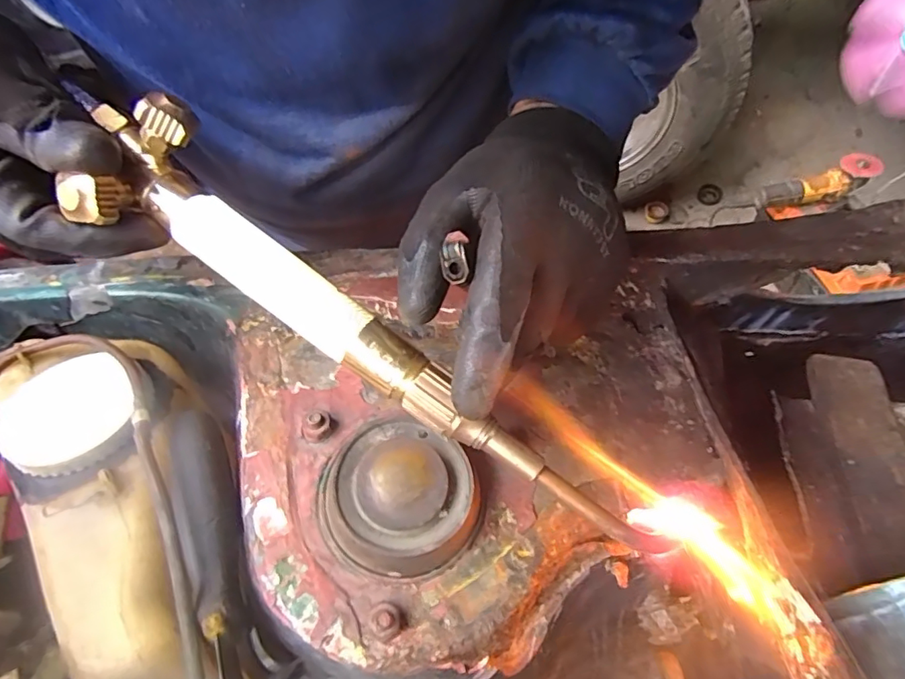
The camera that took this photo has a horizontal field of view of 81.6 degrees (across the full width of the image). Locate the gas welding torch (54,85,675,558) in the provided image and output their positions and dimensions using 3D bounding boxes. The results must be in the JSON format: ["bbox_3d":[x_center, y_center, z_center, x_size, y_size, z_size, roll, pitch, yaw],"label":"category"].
[{"bbox_3d":[-0.048,-0.004,0.228,0.312,0.036,0.053,37,65,4],"label":"gas welding torch"}]

